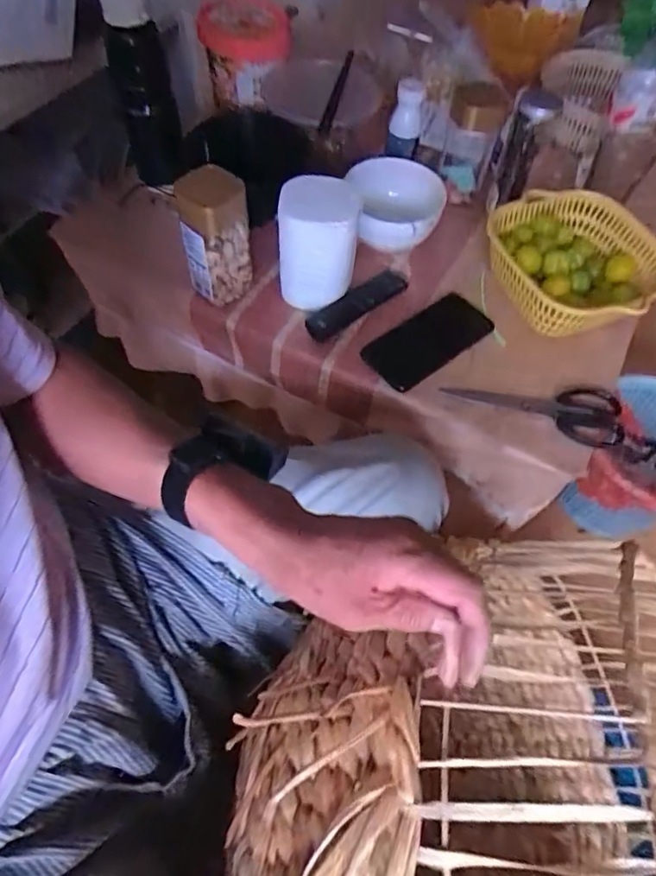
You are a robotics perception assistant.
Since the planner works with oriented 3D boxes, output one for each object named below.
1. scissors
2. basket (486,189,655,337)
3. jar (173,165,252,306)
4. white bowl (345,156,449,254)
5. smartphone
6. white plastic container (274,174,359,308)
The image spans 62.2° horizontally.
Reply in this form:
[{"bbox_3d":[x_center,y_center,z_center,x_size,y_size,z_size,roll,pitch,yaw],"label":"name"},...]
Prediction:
[{"bbox_3d":[0.237,-0.043,0.620,0.196,0.010,0.070,16,60,7],"label":"scissors"},{"bbox_3d":[0.305,-0.211,0.686,0.200,0.078,0.212,-30,65,-19],"label":"basket"},{"bbox_3d":[-0.128,-0.227,0.622,0.057,0.135,0.068,41,65,19],"label":"jar"},{"bbox_3d":[0.089,-0.315,0.744,0.130,0.065,0.141,1,59,-2],"label":"white bowl"},{"bbox_3d":[0.121,-0.120,0.657,0.159,0.008,0.075,-34,67,-21],"label":"smartphone"},{"bbox_3d":[-0.015,-0.230,0.647,0.088,0.121,0.084,-1,59,-4],"label":"white plastic container"}]

